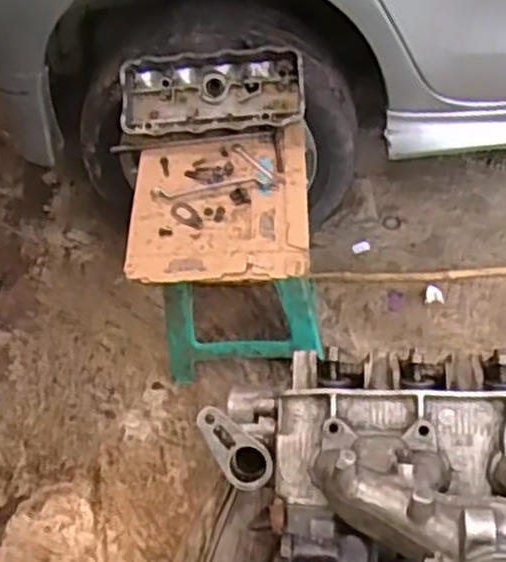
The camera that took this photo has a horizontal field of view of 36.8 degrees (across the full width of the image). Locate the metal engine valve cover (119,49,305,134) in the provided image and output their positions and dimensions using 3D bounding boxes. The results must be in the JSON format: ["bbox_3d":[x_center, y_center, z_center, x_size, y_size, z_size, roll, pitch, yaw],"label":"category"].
[{"bbox_3d":[-0.074,-0.342,1.382,0.327,0.070,0.145,-3,95,4],"label":"metal engine valve cover"}]

